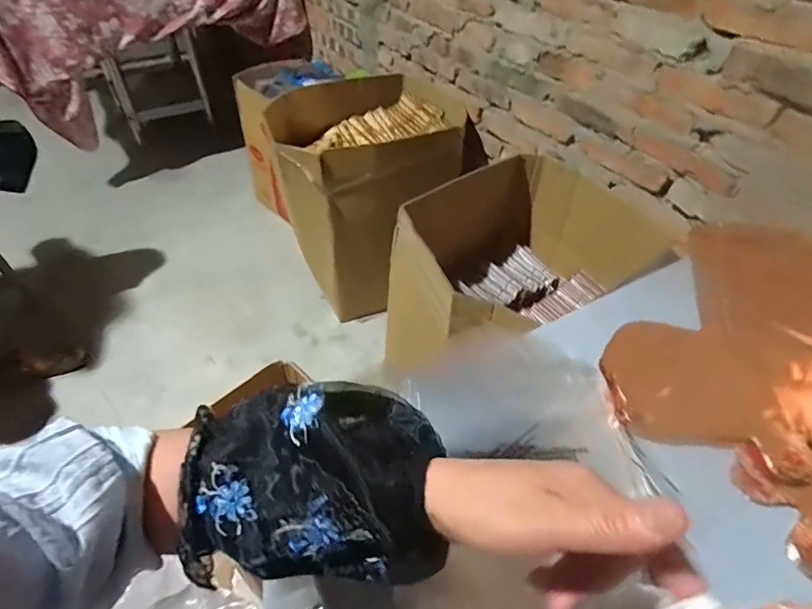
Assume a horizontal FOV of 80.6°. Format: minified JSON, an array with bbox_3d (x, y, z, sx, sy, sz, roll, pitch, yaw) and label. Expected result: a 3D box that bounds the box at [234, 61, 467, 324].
[{"bbox_3d":[-0.115,-0.330,1.489,0.541,0.533,0.452,-25,52,-26],"label":"box"}]

